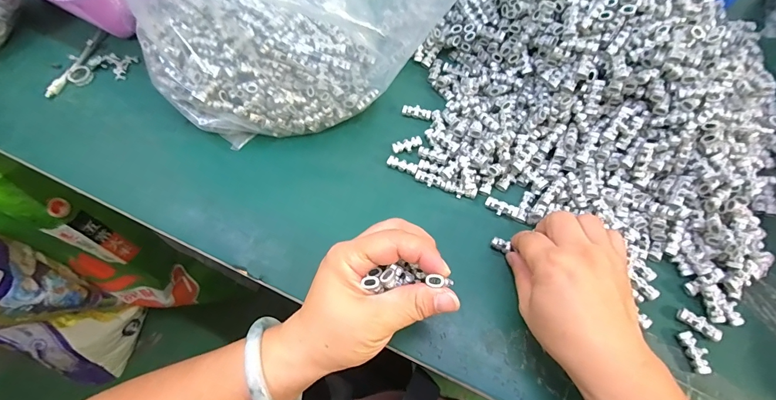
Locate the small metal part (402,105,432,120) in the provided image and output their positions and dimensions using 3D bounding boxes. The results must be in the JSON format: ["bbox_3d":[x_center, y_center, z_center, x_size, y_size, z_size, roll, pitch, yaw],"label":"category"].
[{"bbox_3d":[0.030,-0.092,0.385,0.029,0.008,0.012,15,67,8],"label":"small metal part"}]

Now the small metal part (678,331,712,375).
[{"bbox_3d":[0.238,0.117,0.284,0.014,0.007,0.030,-7,66,-2],"label":"small metal part"}]

